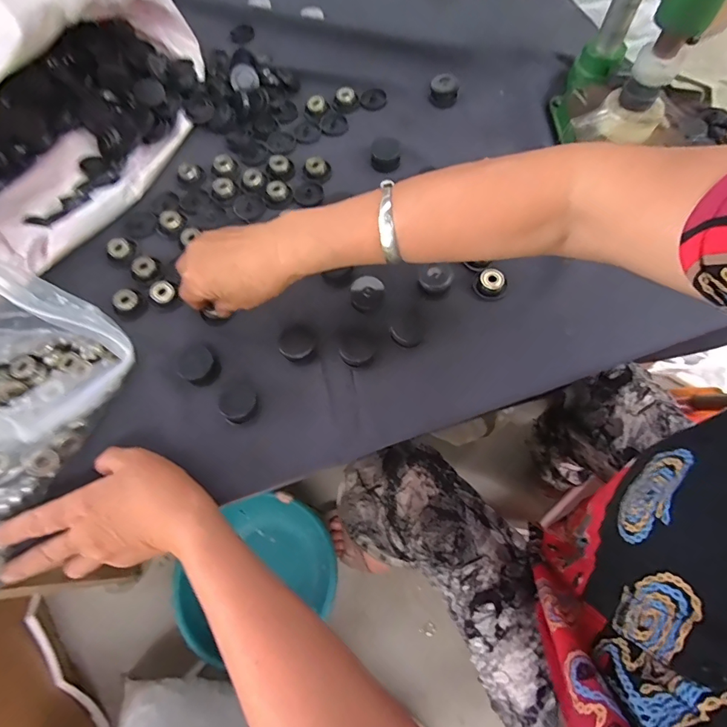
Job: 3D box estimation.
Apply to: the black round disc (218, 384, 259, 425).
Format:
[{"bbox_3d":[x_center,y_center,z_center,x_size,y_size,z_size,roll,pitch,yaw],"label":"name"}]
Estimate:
[{"bbox_3d":[-0.110,0.034,0.381,0.031,0.015,0.034,-1,67,2],"label":"black round disc"}]

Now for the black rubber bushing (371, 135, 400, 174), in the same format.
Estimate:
[{"bbox_3d":[0.024,-0.232,0.483,0.032,0.023,0.028,4,67,4],"label":"black rubber bushing"}]

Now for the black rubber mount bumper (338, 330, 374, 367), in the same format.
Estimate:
[{"bbox_3d":[-0.006,-0.015,0.398,0.031,0.011,0.034,-1,67,2],"label":"black rubber mount bumper"}]

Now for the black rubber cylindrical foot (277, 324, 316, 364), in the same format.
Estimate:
[{"bbox_3d":[-0.063,-0.019,0.411,0.033,0.010,0.038,-1,67,2],"label":"black rubber cylindrical foot"}]

